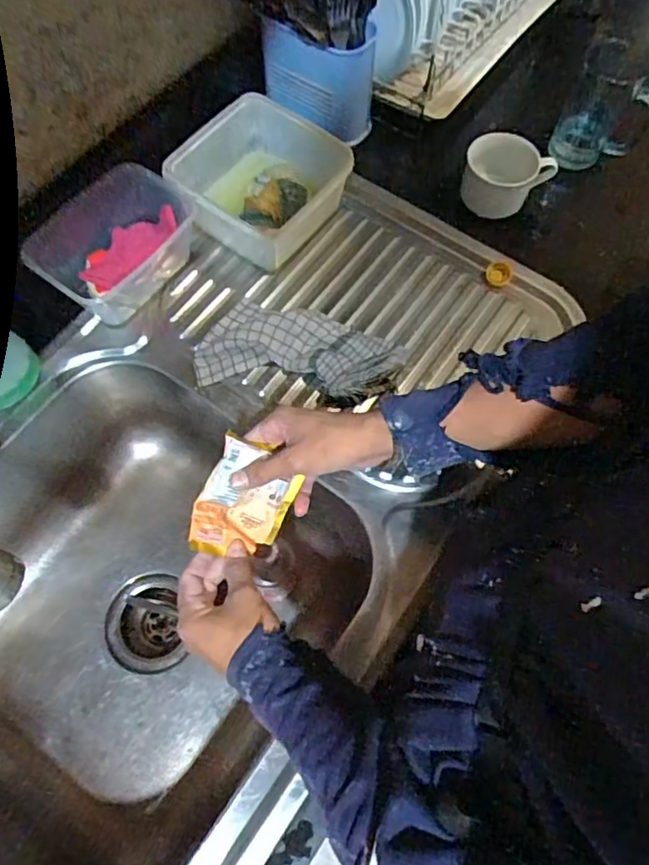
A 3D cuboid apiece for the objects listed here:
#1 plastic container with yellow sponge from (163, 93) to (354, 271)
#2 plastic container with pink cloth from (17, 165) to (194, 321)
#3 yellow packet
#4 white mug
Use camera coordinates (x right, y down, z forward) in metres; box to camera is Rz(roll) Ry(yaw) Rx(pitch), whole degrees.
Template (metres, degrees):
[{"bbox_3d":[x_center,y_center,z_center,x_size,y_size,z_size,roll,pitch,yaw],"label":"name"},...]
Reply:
[{"bbox_3d":[-0.075,-0.293,0.682,0.174,0.078,0.174,38,72,14],"label":"plastic container with yellow sponge"},{"bbox_3d":[-0.244,-0.212,0.650,0.122,0.078,0.171,38,72,14],"label":"plastic container with pink cloth"},{"bbox_3d":[-0.071,0.063,0.526,0.088,0.014,0.101,23,91,-36],"label":"yellow packet"},{"bbox_3d":[0.223,-0.310,0.702,0.102,0.070,0.071,18,68,7],"label":"white mug"}]

